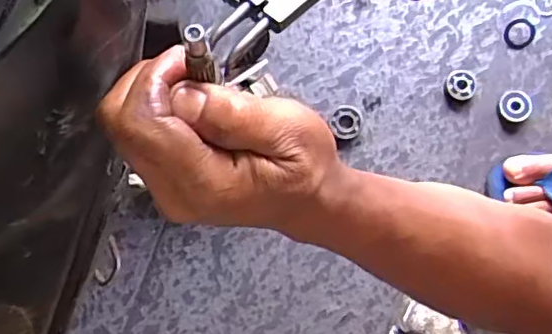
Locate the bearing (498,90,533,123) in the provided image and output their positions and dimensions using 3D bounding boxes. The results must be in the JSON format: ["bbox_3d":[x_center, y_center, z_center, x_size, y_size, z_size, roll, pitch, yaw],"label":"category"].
[{"bbox_3d":[0.281,-0.073,0.691,0.036,0.011,0.040,40,82,6],"label":"bearing"}]

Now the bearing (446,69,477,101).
[{"bbox_3d":[0.219,-0.097,0.695,0.035,0.008,0.039,4,80,0],"label":"bearing"}]

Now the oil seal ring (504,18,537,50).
[{"bbox_3d":[0.291,-0.159,0.704,0.036,0.009,0.037,0,80,-1],"label":"oil seal ring"}]

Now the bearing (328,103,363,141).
[{"bbox_3d":[0.083,-0.054,0.689,0.037,0.011,0.040,0,80,-1],"label":"bearing"}]

